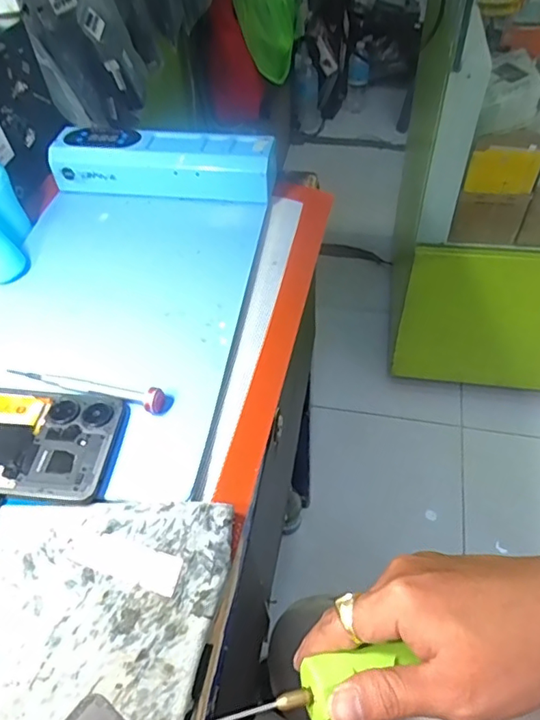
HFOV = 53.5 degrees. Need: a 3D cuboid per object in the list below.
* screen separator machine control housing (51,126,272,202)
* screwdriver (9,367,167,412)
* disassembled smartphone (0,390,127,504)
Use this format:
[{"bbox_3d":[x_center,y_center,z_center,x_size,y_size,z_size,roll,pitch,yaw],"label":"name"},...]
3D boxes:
[{"bbox_3d":[-0.099,-0.185,0.509,0.208,0.046,0.053,6,53,8],"label":"screen separator machine control housing"},{"bbox_3d":[-0.132,0.016,0.377,0.121,0.017,0.014,14,53,9],"label":"screwdriver"},{"bbox_3d":[-0.184,0.052,0.352,0.164,0.015,0.074,6,52,3],"label":"disassembled smartphone"}]

